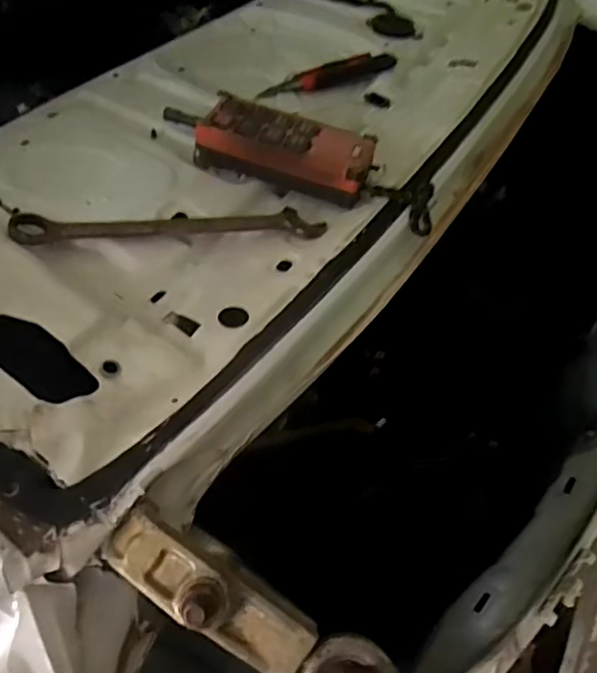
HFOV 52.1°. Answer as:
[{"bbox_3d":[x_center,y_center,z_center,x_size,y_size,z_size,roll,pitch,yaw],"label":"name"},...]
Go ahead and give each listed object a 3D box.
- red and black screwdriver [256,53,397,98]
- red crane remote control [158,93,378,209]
[{"bbox_3d":[0.035,-0.323,0.753,0.178,0.026,0.023,-16,50,-19],"label":"red and black screwdriver"},{"bbox_3d":[-0.032,-0.185,0.592,0.211,0.055,0.088,16,48,11],"label":"red crane remote control"}]

